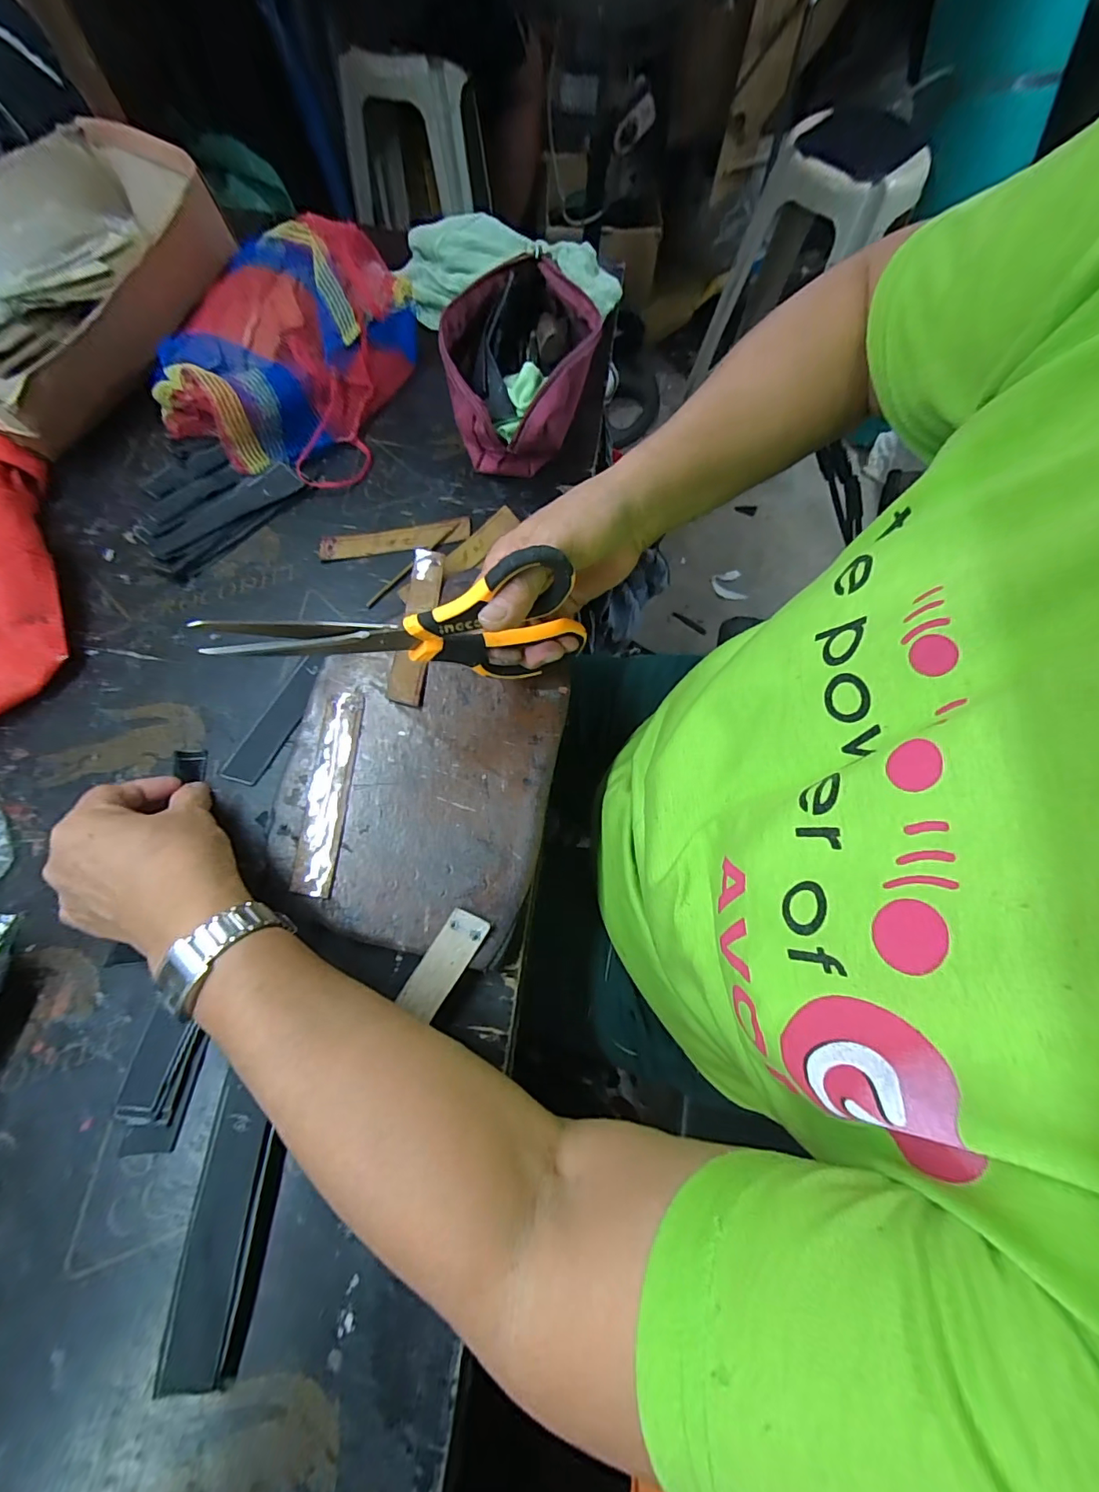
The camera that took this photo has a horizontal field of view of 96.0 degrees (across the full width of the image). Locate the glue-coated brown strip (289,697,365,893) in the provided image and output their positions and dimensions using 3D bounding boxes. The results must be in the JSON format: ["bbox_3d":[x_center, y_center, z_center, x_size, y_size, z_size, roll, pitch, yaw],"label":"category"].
[{"bbox_3d":[-0.143,0.027,0.321,0.024,0.004,0.133,3,69,-3],"label":"glue-coated brown strip"}]

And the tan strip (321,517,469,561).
[{"bbox_3d":[-0.128,-0.174,0.413,0.122,0.004,0.023,-10,71,-5],"label":"tan strip"}]

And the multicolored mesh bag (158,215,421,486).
[{"bbox_3d":[-0.234,-0.362,0.443,0.192,0.067,0.254,12,71,2],"label":"multicolored mesh bag"}]

